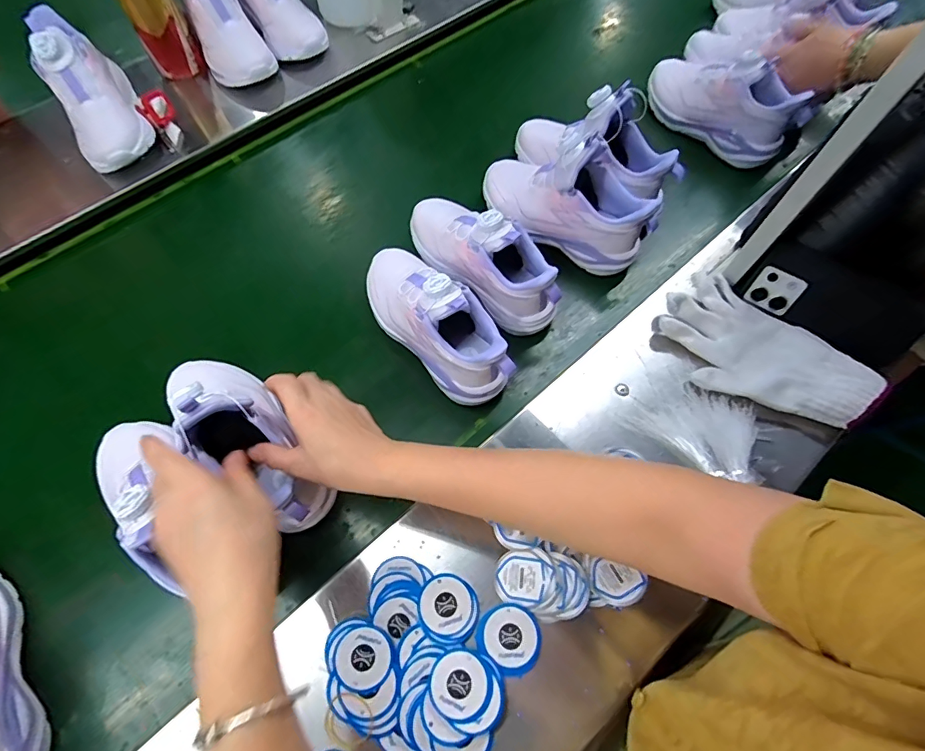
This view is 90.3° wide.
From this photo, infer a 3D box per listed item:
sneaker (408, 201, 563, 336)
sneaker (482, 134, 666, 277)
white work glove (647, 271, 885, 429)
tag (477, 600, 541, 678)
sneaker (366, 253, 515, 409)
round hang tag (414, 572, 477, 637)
[{"bbox_3d":[0.023,-0.146,0.525,0.076,0.100,0.225,-40,71,-16],"label":"sneaker"},{"bbox_3d":[0.126,-0.220,0.557,0.219,0.130,0.088,36,70,15],"label":"sneaker"},{"bbox_3d":[0.313,-0.027,0.482,0.204,0.032,0.130,40,72,17],"label":"white work glove"},{"bbox_3d":[0.041,0.220,0.388,0.052,0.004,0.049,0,65,0],"label":"tag"},{"bbox_3d":[-0.036,-0.067,0.502,0.082,0.113,0.223,-35,70,-14],"label":"sneaker"},{"bbox_3d":[-0.015,0.199,0.402,0.050,0.007,0.048,5,62,-9],"label":"round hang tag"}]

